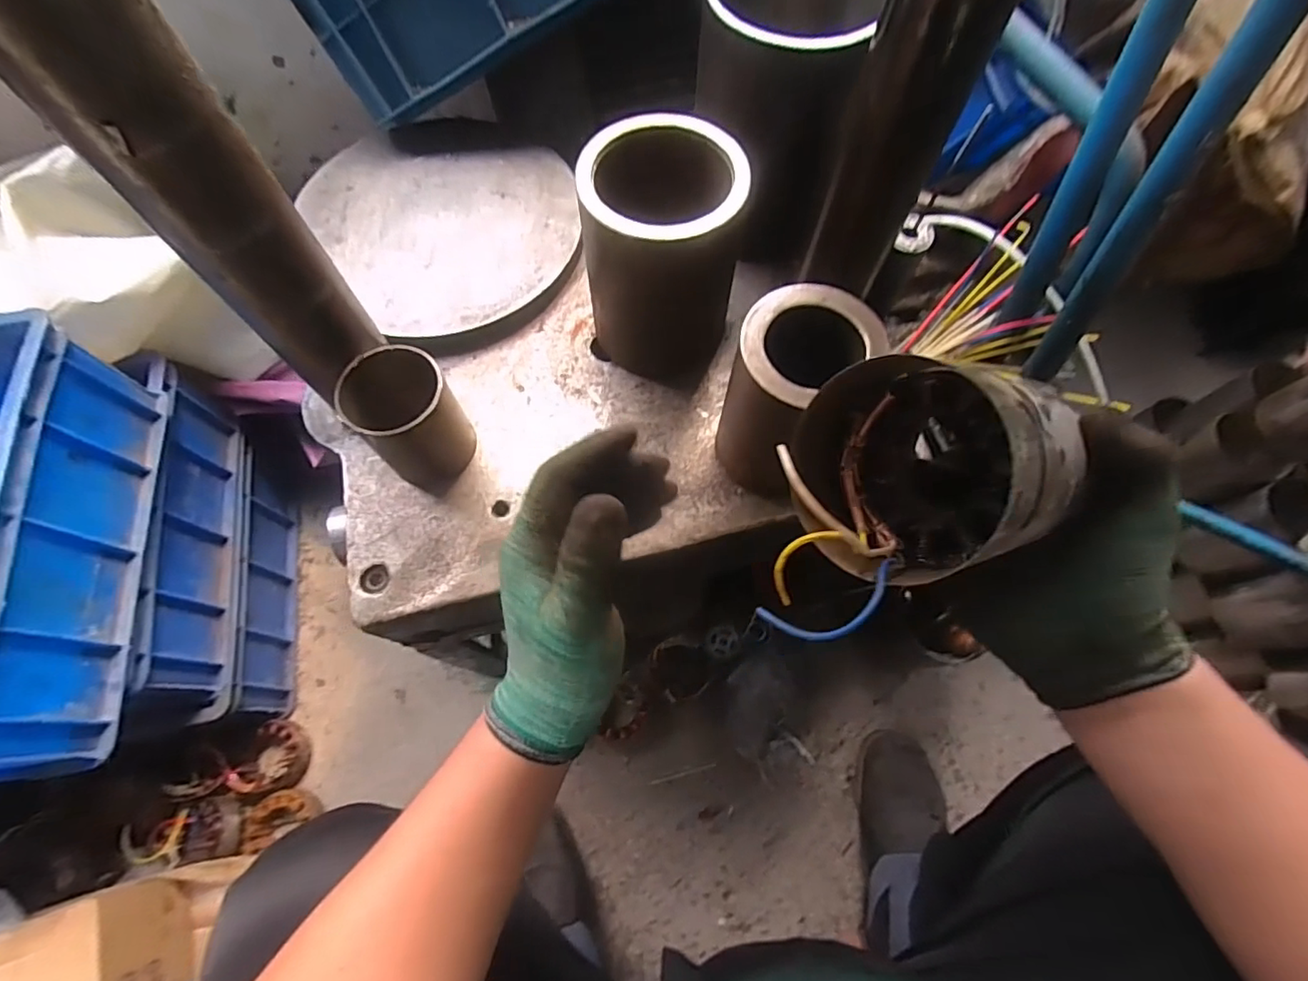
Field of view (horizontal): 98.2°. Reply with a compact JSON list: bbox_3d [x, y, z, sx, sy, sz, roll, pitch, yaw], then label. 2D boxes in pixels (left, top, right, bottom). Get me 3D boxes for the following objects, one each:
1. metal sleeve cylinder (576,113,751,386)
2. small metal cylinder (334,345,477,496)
[{"bbox_3d":[0.006,-0.176,0.431,0.104,0.149,0.109,0,68,0],"label":"metal sleeve cylinder"},{"bbox_3d":[-0.178,-0.053,0.420,0.069,0.087,0.074,0,68,0],"label":"small metal cylinder"}]

